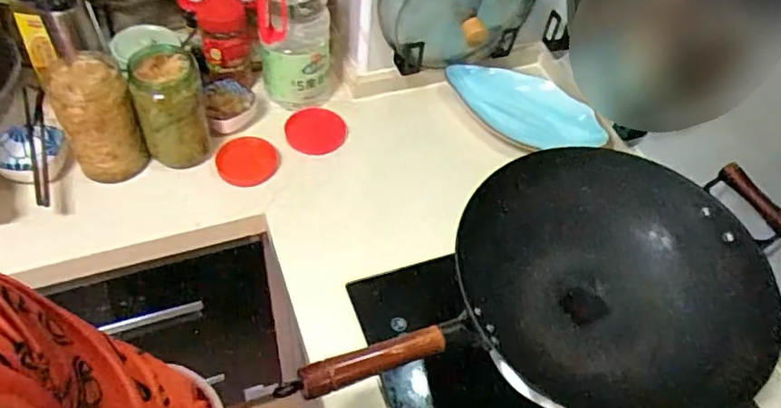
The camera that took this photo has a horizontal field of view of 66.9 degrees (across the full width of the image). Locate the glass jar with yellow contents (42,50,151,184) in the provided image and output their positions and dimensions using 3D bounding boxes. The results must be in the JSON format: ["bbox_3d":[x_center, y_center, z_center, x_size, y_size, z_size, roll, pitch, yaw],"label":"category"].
[{"bbox_3d":[-0.416,-0.118,0.845,0.097,0.156,0.097,-21,57,-21],"label":"glass jar with yellow contents"}]

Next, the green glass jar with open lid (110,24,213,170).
[{"bbox_3d":[-0.323,-0.150,0.862,0.096,0.173,0.102,-16,55,-18],"label":"green glass jar with open lid"}]

